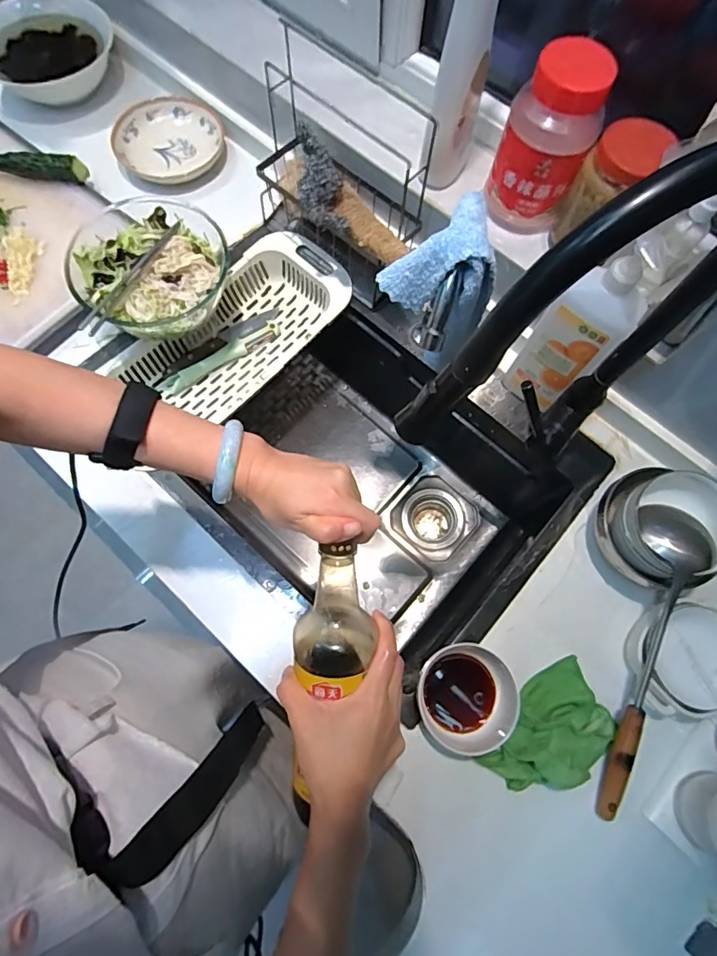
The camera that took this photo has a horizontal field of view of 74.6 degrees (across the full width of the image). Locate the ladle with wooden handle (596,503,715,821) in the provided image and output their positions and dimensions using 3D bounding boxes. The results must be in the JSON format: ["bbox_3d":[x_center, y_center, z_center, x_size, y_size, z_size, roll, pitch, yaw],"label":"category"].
[{"bbox_3d":[0.325,0.206,0.541,0.073,0.051,0.361,16,85,3],"label":"ladle with wooden handle"}]

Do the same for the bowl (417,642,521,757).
[{"bbox_3d":[0.123,0.252,0.543,0.105,0.045,0.110,1,72,-2],"label":"bowl"}]

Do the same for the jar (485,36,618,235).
[{"bbox_3d":[0.218,-0.390,0.553,0.099,0.165,0.083,19,72,4],"label":"jar"}]

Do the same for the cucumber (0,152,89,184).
[{"bbox_3d":[-0.509,-0.487,0.732,0.144,0.031,0.030,1,72,-2],"label":"cucumber"}]

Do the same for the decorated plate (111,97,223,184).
[{"bbox_3d":[-0.317,-0.569,0.795,0.172,0.028,0.153,-14,73,-7],"label":"decorated plate"}]

